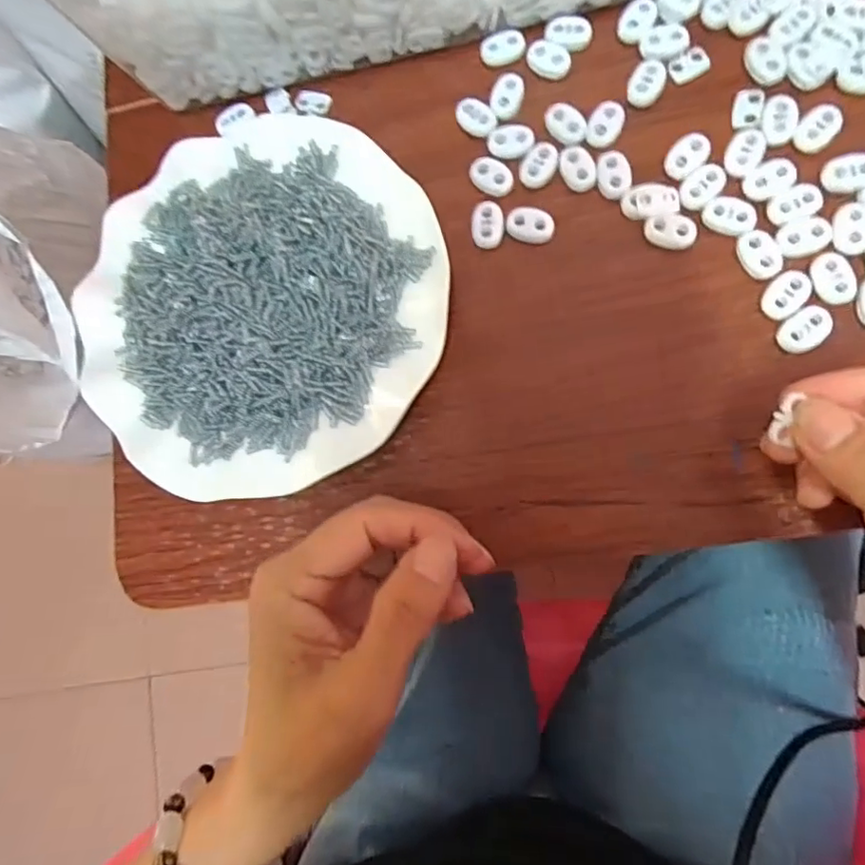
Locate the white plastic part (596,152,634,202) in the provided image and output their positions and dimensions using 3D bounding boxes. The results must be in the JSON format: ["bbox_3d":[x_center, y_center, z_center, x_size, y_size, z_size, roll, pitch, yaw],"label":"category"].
[{"bbox_3d":[0.087,-0.123,0.273,0.016,0.004,0.025,-6,81,9],"label":"white plastic part"}]

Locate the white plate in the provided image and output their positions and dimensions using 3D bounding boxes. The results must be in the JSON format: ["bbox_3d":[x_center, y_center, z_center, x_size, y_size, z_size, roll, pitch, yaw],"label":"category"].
[{"bbox_3d":[-0.084,-0.065,0.278,0.175,0.024,0.184,-1,81,10],"label":"white plate"}]

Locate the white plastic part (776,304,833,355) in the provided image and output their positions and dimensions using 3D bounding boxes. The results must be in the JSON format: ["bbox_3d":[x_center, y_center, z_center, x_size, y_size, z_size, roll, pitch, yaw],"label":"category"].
[{"bbox_3d":[0.161,-0.045,0.247,0.024,0.004,0.016,-46,77,1],"label":"white plastic part"}]

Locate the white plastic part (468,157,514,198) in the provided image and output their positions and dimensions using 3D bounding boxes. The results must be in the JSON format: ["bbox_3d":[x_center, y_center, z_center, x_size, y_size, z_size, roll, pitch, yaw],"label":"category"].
[{"bbox_3d":[0.029,-0.128,0.284,0.023,0.004,0.017,38,89,13],"label":"white plastic part"}]

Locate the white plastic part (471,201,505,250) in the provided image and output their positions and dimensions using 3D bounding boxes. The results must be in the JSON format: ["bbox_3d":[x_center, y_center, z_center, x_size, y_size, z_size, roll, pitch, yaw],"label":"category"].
[{"bbox_3d":[0.027,-0.102,0.280,0.016,0.004,0.023,-7,80,9],"label":"white plastic part"}]

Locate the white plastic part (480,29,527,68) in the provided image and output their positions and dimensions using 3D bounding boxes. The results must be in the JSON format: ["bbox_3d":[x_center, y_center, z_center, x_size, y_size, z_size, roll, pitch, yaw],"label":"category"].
[{"bbox_3d":[0.036,-0.199,0.295,0.023,0.004,0.016,-20,79,7],"label":"white plastic part"}]

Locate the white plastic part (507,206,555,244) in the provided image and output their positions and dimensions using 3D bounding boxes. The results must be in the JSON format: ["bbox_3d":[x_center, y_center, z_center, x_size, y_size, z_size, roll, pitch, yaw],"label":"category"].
[{"bbox_3d":[0.048,-0.101,0.276,0.023,0.004,0.017,18,85,12],"label":"white plastic part"}]

